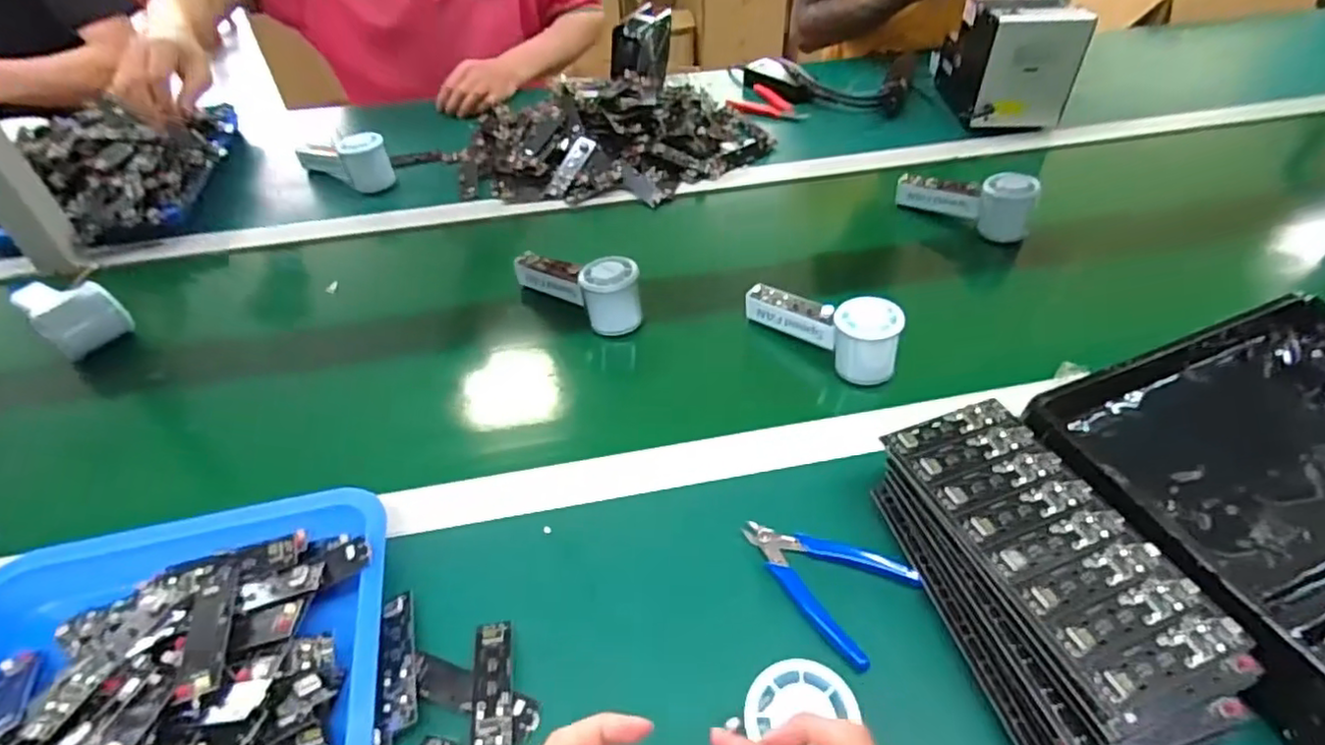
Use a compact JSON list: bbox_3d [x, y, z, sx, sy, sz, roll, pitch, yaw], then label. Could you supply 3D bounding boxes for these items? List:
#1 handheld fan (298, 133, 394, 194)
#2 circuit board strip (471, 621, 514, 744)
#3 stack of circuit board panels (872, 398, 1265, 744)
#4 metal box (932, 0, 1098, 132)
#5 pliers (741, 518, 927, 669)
[{"bbox_3d":[-0.427,-0.287,0.877,0.146,0.063,0.050,21,48,22],"label":"handheld fan"},{"bbox_3d":[-0.101,0.192,0.393,0.023,0.011,0.092,-7,44,-5],"label":"circuit board strip"},{"bbox_3d":[0.231,0.125,0.416,0.116,0.066,0.212,-12,45,-10],"label":"stack of circuit board panels"},{"bbox_3d":[0.507,-0.465,0.963,0.133,0.143,0.182,0,44,2],"label":"metal box"},{"bbox_3d":[0.107,0.135,0.450,0.113,0.011,0.077,33,54,31],"label":"pliers"}]

